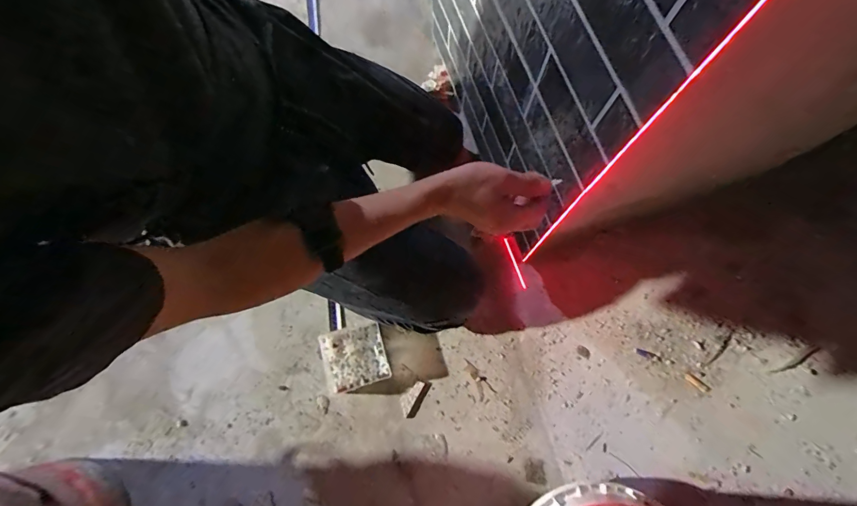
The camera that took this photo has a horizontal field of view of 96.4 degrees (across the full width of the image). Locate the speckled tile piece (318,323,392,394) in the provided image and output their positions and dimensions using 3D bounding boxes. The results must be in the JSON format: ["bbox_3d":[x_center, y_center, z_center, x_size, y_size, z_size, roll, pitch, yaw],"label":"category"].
[{"bbox_3d":[-0.135,0.192,0.707,0.109,0.025,0.105,-16,74,-4],"label":"speckled tile piece"}]

